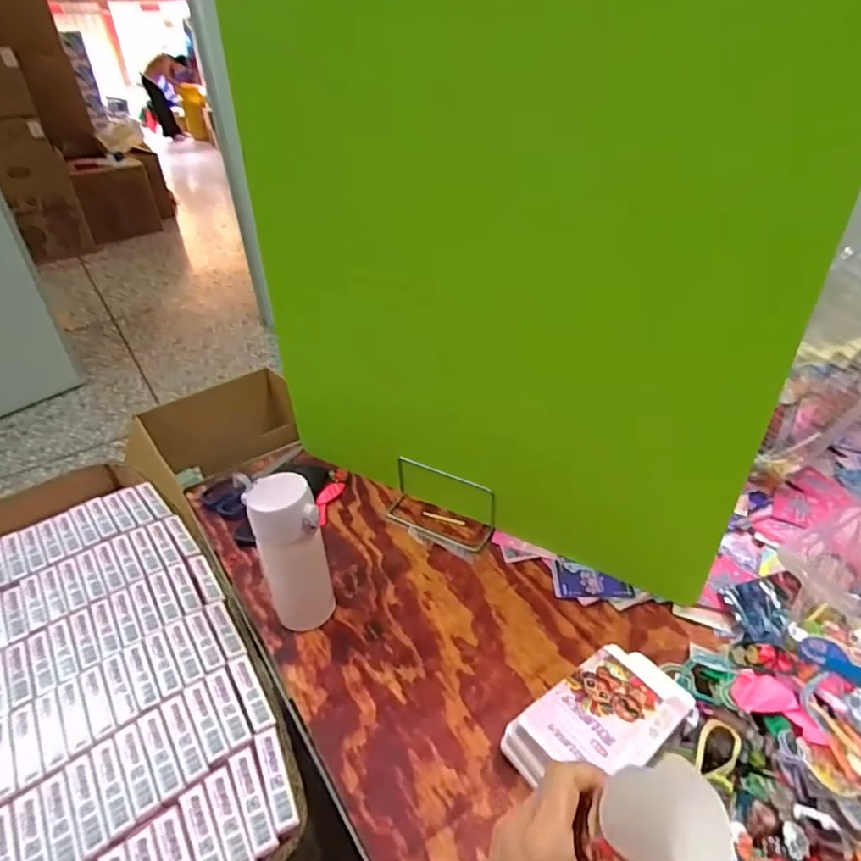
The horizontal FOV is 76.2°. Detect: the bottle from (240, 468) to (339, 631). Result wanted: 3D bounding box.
[{"bbox_3d":[-0.151,0.138,0.603,0.066,0.190,0.062,-18,40,-21],"label":"bottle"}]

